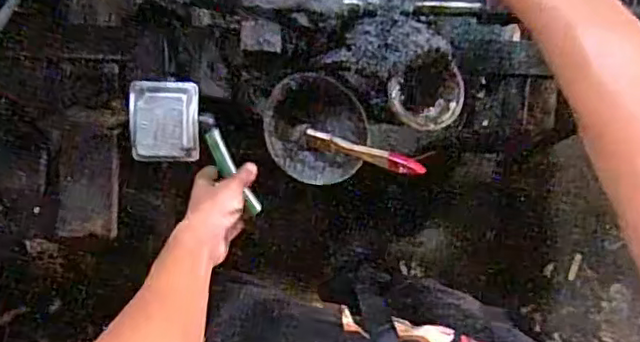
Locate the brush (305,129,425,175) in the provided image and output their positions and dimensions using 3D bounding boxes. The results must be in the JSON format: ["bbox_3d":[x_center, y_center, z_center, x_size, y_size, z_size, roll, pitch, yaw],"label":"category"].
[{"bbox_3d":[0.049,-0.020,0.680,0.141,0.020,0.020,18,82,27],"label":"brush"}]

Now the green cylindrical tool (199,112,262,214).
[{"bbox_3d":[-0.102,-0.006,0.688,0.022,0.013,0.126,-31,100,-10],"label":"green cylindrical tool"}]

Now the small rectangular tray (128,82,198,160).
[{"bbox_3d":[-0.169,-0.054,0.665,0.072,0.027,0.087,-1,87,-9],"label":"small rectangular tray"}]

